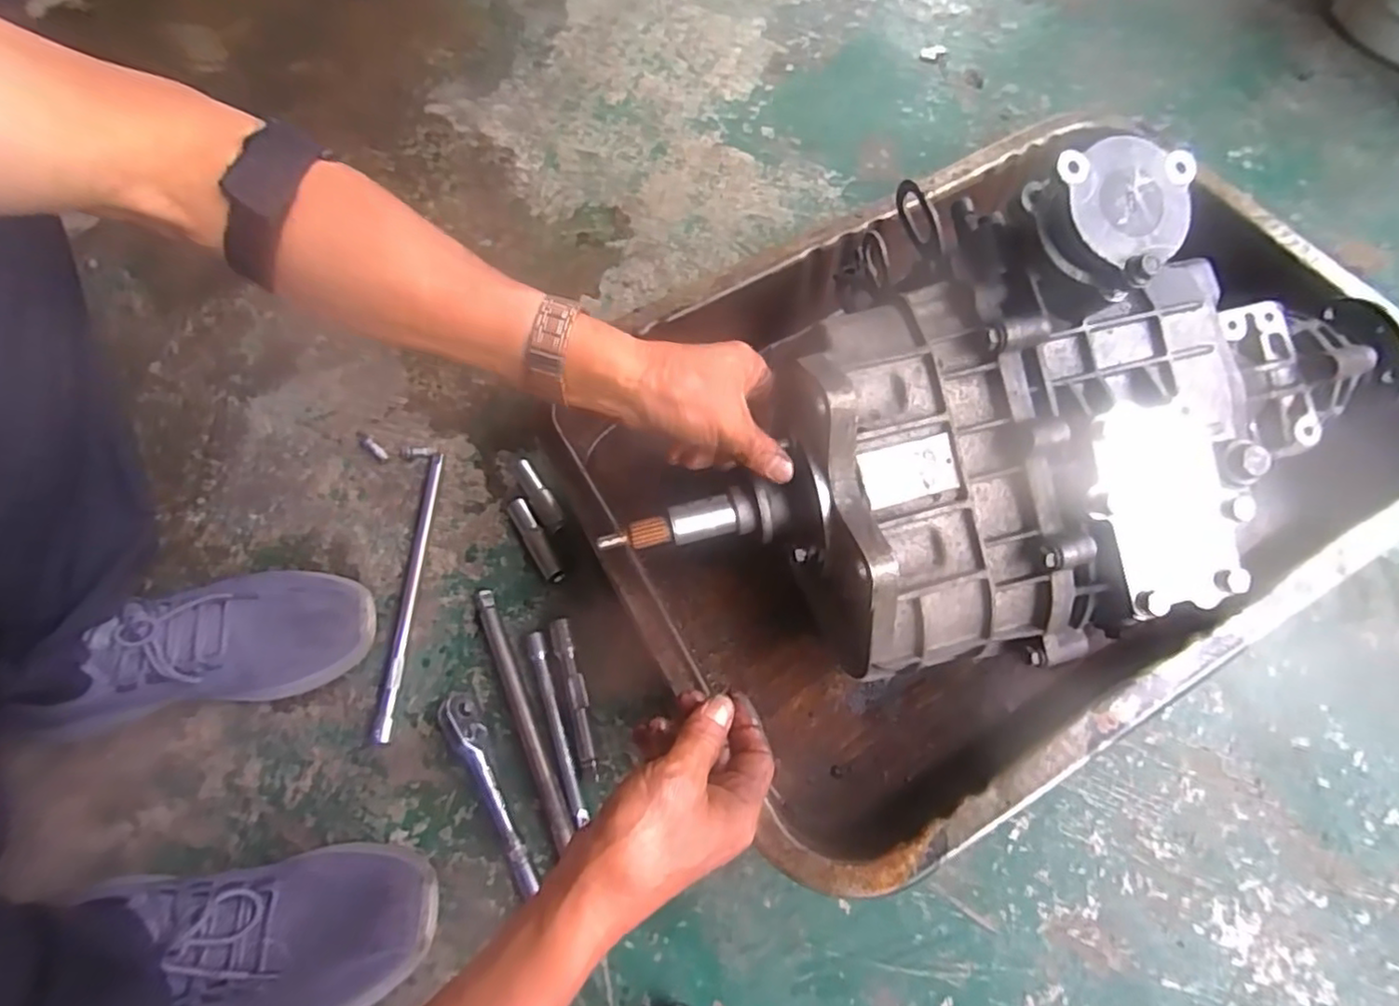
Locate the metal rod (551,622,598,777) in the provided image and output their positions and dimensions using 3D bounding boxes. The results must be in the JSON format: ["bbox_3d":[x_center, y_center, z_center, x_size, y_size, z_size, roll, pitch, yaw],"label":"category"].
[{"bbox_3d":[-0.096,0.151,0.502,0.015,0.020,0.120,-17,67,-4],"label":"metal rod"}]

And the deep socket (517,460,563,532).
[{"bbox_3d":[-0.141,-0.005,0.570,0.019,0.016,0.074,-28,68,-9],"label":"deep socket"}]

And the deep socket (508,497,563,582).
[{"bbox_3d":[-0.141,0.033,0.555,0.017,0.022,0.080,-32,69,-10],"label":"deep socket"}]

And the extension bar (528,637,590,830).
[{"bbox_3d":[-0.111,0.171,0.495,0.014,0.012,0.144,-20,67,-5],"label":"extension bar"}]

